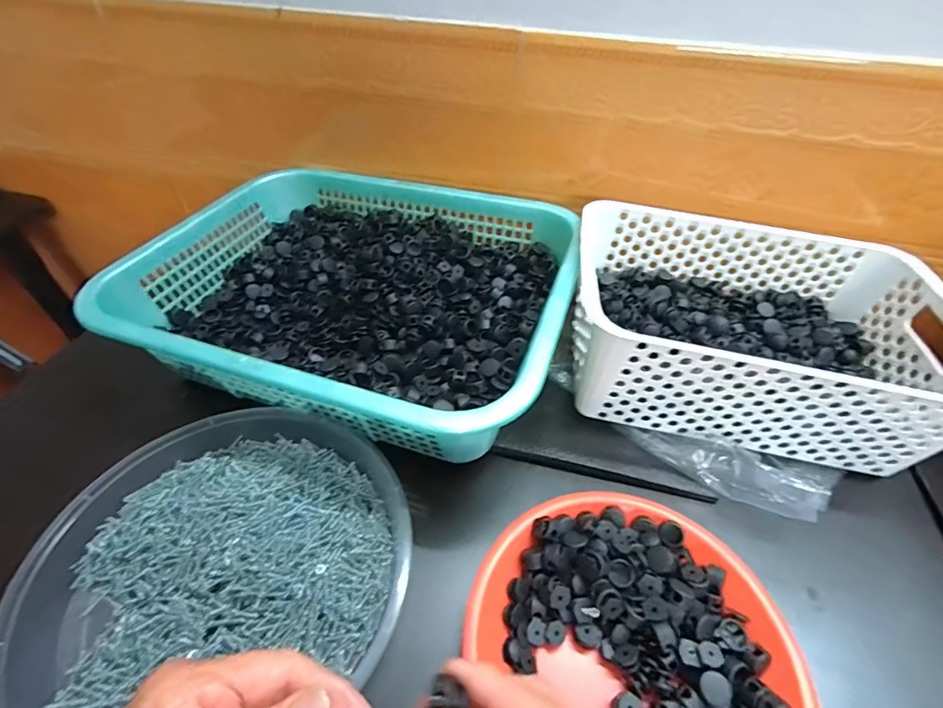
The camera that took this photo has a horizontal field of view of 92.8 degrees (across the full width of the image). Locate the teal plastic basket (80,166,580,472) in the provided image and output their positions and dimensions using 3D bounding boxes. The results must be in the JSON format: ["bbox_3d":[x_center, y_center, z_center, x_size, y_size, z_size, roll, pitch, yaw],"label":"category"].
[{"bbox_3d":[-0.101,-0.061,0.429,0.377,0.090,0.287,16,48,13],"label":"teal plastic basket"}]

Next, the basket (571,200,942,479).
[{"bbox_3d":[0.243,-0.023,0.401,0.296,0.101,0.205,7,46,5],"label":"basket"}]

